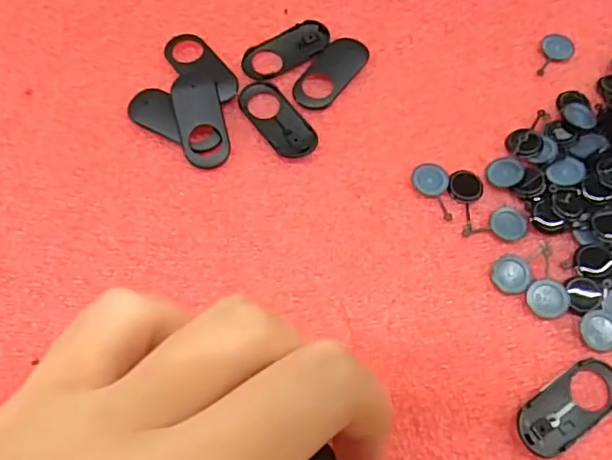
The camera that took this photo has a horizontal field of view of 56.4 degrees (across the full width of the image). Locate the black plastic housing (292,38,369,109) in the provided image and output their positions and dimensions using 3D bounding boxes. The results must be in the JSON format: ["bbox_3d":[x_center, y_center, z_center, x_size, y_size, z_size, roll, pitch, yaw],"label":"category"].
[{"bbox_3d":[0.008,-0.051,0.186,0.014,0.004,0.030,34,70,13],"label":"black plastic housing"}]

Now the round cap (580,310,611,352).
[{"bbox_3d":[0.079,0.027,0.152,0.010,0.004,0.010,0,66,-1],"label":"round cap"}]

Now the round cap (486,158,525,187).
[{"bbox_3d":[0.060,-0.017,0.172,0.010,0.004,0.010,0,66,-1],"label":"round cap"}]

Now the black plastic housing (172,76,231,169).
[{"bbox_3d":[-0.032,-0.033,0.174,0.014,0.004,0.030,-13,83,-6],"label":"black plastic housing"}]

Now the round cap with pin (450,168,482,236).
[{"bbox_3d":[0.048,-0.009,0.168,0.010,0.004,0.021,4,66,1],"label":"round cap with pin"}]

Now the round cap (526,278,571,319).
[{"bbox_3d":[0.066,0.019,0.156,0.010,0.004,0.010,0,66,-1],"label":"round cap"}]

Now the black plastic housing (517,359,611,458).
[{"bbox_3d":[0.067,0.045,0.145,0.031,0.004,0.014,-30,70,-13],"label":"black plastic housing"}]

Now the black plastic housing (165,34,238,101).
[{"bbox_3d":[-0.034,-0.053,0.185,0.014,0.004,0.032,-35,71,-14],"label":"black plastic housing"}]

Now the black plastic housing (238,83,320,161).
[{"bbox_3d":[-0.009,-0.035,0.178,0.013,0.004,0.031,-35,71,-14],"label":"black plastic housing"}]

